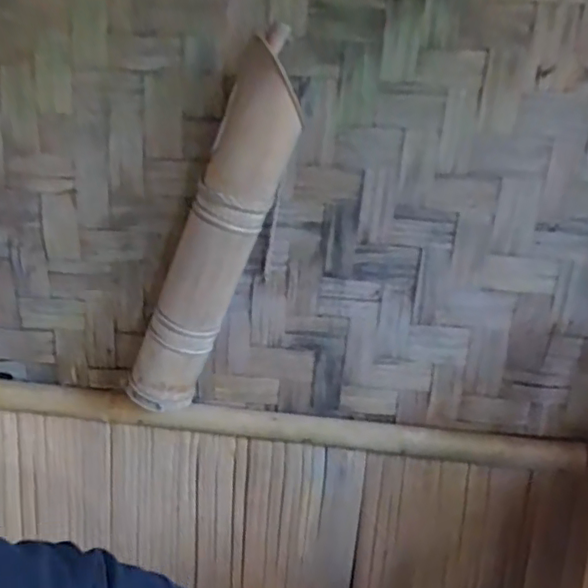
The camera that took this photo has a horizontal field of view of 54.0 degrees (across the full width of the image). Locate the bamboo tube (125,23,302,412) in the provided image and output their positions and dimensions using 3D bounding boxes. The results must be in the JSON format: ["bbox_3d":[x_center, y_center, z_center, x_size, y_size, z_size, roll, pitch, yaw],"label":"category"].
[{"bbox_3d":[-0.081,-0.048,0.603,0.081,0.428,0.084,17,24,-17],"label":"bamboo tube"}]

